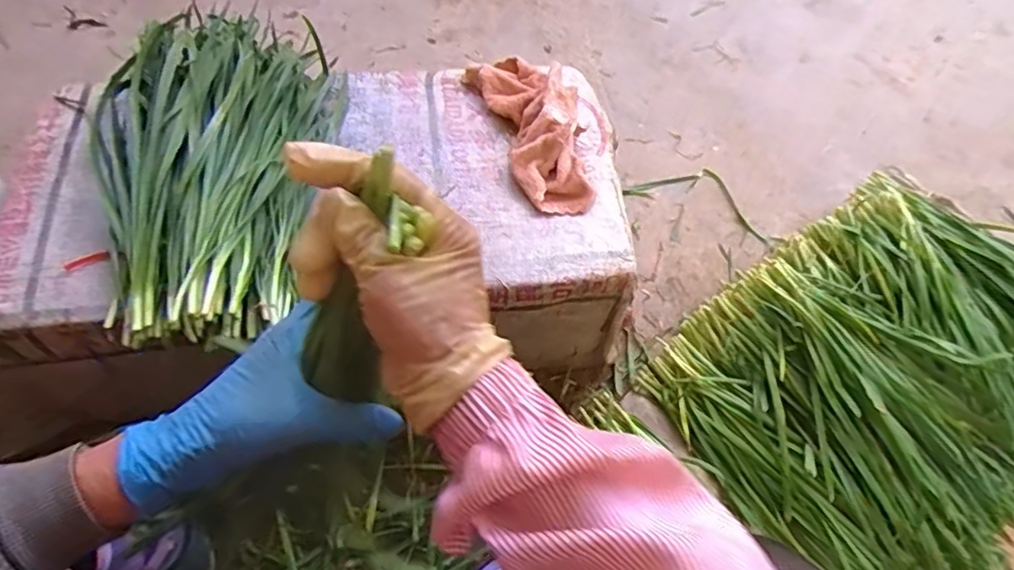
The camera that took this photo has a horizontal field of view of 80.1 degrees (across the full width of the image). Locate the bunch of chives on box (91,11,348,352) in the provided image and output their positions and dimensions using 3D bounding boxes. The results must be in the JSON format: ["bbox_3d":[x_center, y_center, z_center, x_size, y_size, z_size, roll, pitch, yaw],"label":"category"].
[{"bbox_3d":[-0.315,-0.139,0.637,0.227,0.082,0.430,3,59,-2],"label":"bunch of chives on box"}]

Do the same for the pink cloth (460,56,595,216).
[{"bbox_3d":[0.039,-0.192,0.709,0.107,0.048,0.237,-17,62,-14],"label":"pink cloth"}]

